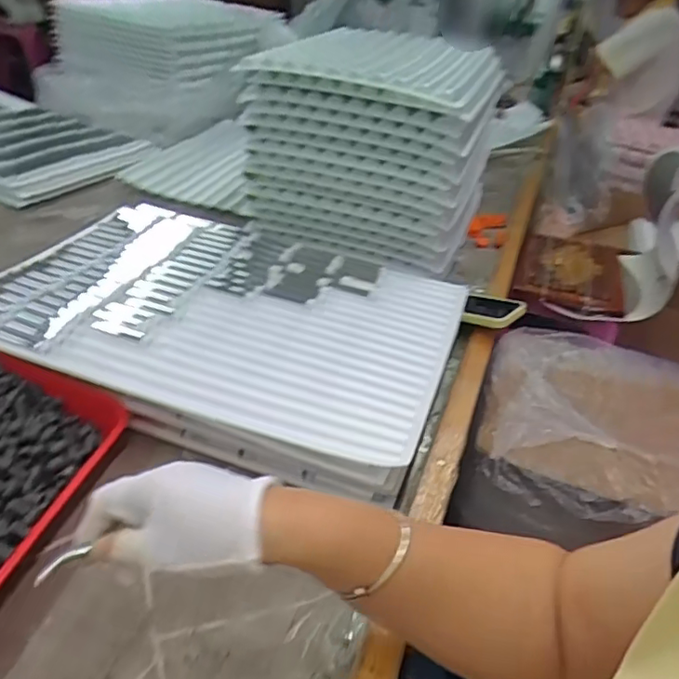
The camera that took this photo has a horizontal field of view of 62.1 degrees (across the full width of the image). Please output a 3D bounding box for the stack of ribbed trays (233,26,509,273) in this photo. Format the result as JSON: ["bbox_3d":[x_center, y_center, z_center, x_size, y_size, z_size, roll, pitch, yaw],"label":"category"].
[{"bbox_3d":[0.067,-0.328,0.883,0.325,0.283,0.352,16,37,13],"label":"stack of ribbed trays"}]

